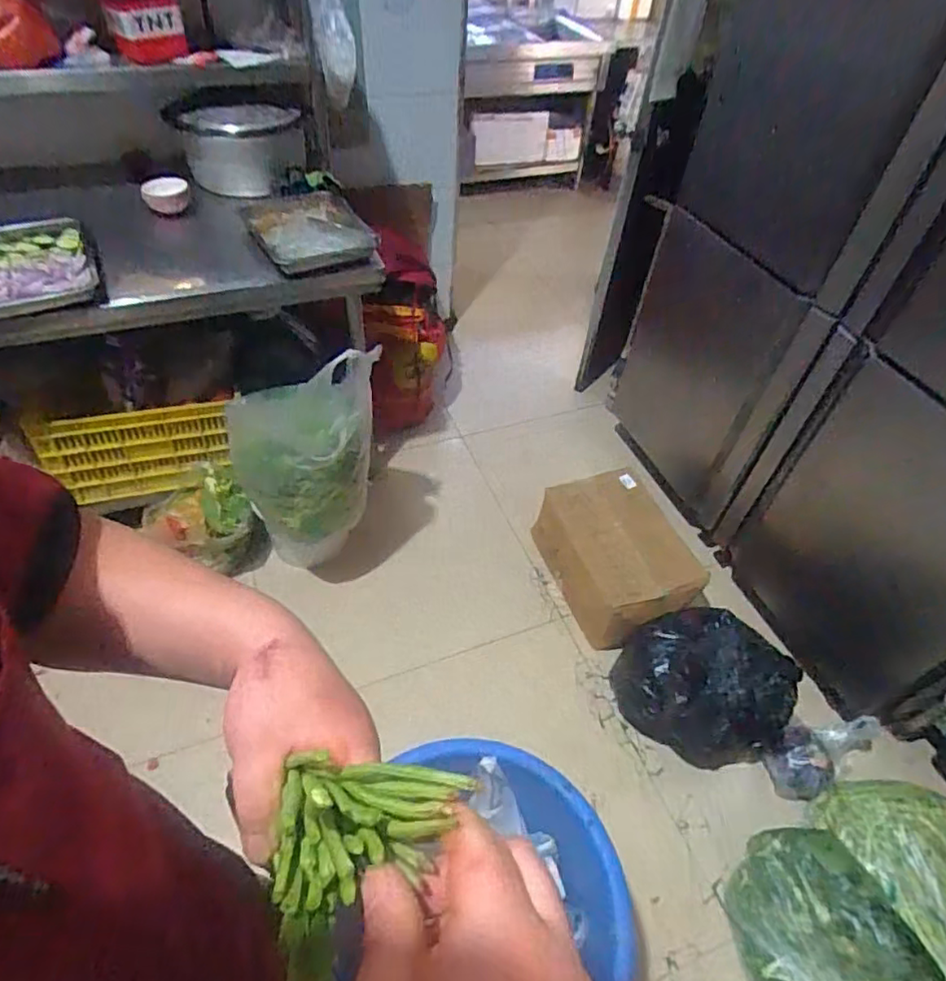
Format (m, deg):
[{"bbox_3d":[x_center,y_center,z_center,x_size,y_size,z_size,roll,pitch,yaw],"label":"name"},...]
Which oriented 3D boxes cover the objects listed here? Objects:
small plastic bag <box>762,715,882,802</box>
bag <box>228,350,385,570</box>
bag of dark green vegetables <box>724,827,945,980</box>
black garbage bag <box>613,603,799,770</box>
[{"bbox_3d":[0.850,0.609,1.431,0.301,0.154,0.141,-19,53,-20],"label":"small plastic bag"},{"bbox_3d":[-0.389,-0.062,1.481,0.354,0.548,0.237,-19,53,-20],"label":"bag"},{"bbox_3d":[0.668,0.894,1.106,0.242,0.230,0.460,-12,51,-14],"label":"bag of dark green vegetables"},{"bbox_3d":[0.566,0.458,1.462,0.391,0.292,0.304,27,52,18],"label":"black garbage bag"}]

